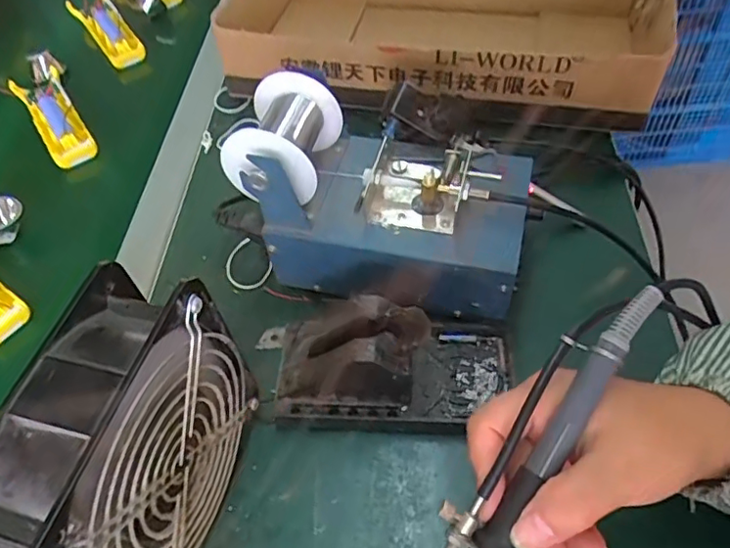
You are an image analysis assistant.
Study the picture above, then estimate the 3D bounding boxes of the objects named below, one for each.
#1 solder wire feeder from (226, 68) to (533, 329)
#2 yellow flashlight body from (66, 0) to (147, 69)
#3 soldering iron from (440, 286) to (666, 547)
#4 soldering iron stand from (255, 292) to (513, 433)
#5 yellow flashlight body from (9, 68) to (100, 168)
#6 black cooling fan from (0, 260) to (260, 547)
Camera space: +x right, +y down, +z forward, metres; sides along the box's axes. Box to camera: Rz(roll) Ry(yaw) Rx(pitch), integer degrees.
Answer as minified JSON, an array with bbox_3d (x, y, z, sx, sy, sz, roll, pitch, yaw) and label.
[{"bbox_3d":[0.016,-0.056,0.408,0.200,0.126,0.123,8,54,12],"label":"solder wire feeder"},{"bbox_3d":[-0.319,-0.308,0.705,0.050,0.029,0.154,-32,56,-18],"label":"yellow flashlight body"},{"bbox_3d":[0.063,0.088,0.240,0.029,0.016,0.201,30,86,25],"label":"soldering iron"},{"bbox_3d":[0.008,0.052,0.372,0.176,0.071,0.081,0,53,6],"label":"soldering iron stand"},{"bbox_3d":[-0.330,-0.168,0.602,0.049,0.025,0.157,-30,56,-16],"label":"yellow flashlight body"},{"bbox_3d":[-0.118,0.096,0.300,0.056,0.151,0.144,9,54,13],"label":"black cooling fan"}]

